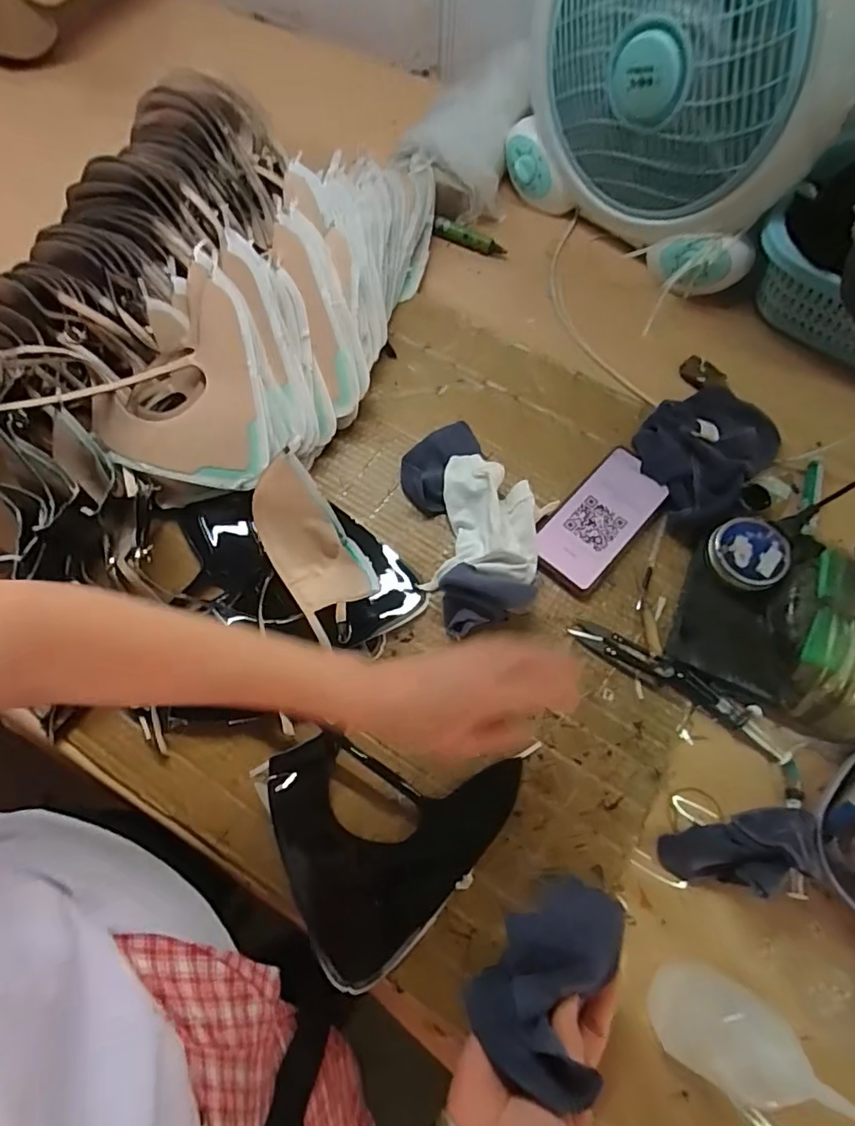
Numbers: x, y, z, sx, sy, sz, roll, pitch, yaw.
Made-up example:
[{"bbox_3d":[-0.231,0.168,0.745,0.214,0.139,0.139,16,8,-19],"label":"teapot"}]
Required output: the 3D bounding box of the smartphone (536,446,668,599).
[{"bbox_3d":[0.172,-0.045,0.568,0.079,0.010,0.162,41,74,14],"label":"smartphone"}]

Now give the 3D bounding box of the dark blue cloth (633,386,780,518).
[{"bbox_3d":[0.283,-0.122,0.585,0.161,0.039,0.117,-40,74,-14],"label":"dark blue cloth"}]

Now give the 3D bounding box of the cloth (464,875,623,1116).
[{"bbox_3d":[0.071,0.261,0.361,0.089,0.024,0.113,-4,44,28],"label":"cloth"}]

